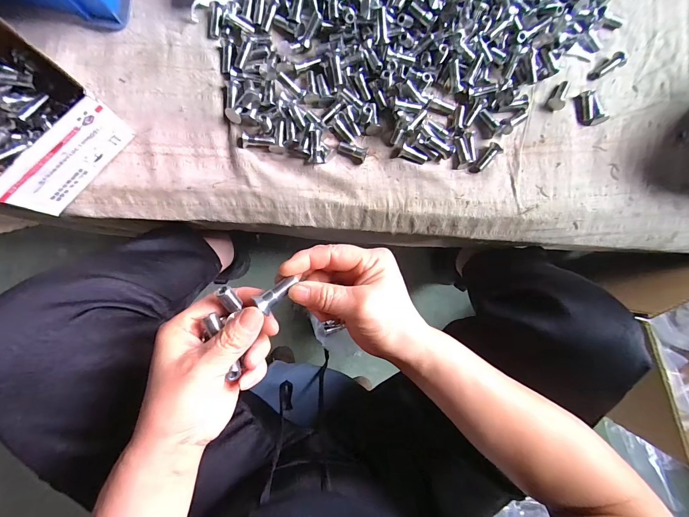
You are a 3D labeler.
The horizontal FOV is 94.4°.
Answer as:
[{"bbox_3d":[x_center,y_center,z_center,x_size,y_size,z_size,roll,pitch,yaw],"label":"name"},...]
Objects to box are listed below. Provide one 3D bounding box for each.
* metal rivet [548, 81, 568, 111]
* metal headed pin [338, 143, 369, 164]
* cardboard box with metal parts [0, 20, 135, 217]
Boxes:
[{"bbox_3d":[0.271,-0.206,0.405,0.018,0.015,0.043,25,71,-4],"label":"metal rivet"},{"bbox_3d":[0.009,-0.127,0.381,0.034,0.013,0.016,20,87,-4],"label":"metal headed pin"},{"bbox_3d":[-0.332,-0.136,0.316,0.145,0.082,0.134,40,86,-3],"label":"cardboard box with metal parts"}]

